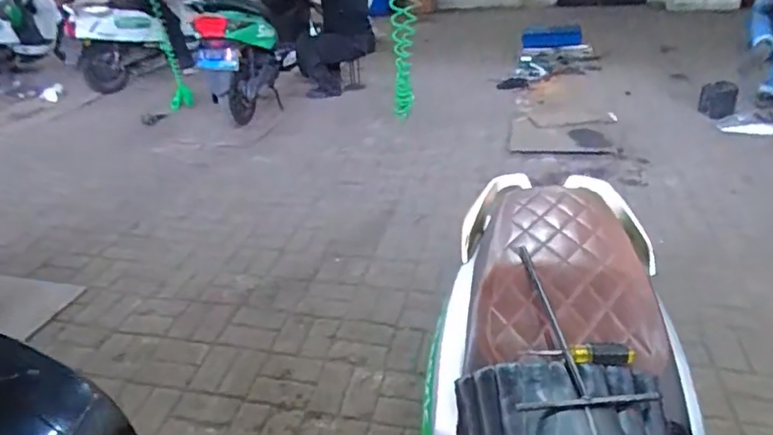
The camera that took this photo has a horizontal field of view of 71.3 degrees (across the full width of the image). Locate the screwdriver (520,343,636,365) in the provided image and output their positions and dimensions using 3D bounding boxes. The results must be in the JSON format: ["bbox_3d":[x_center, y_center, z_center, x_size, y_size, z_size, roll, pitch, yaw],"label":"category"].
[{"bbox_3d":[0.277,0.194,0.779,0.152,0.020,0.029,3,31,11],"label":"screwdriver"}]

